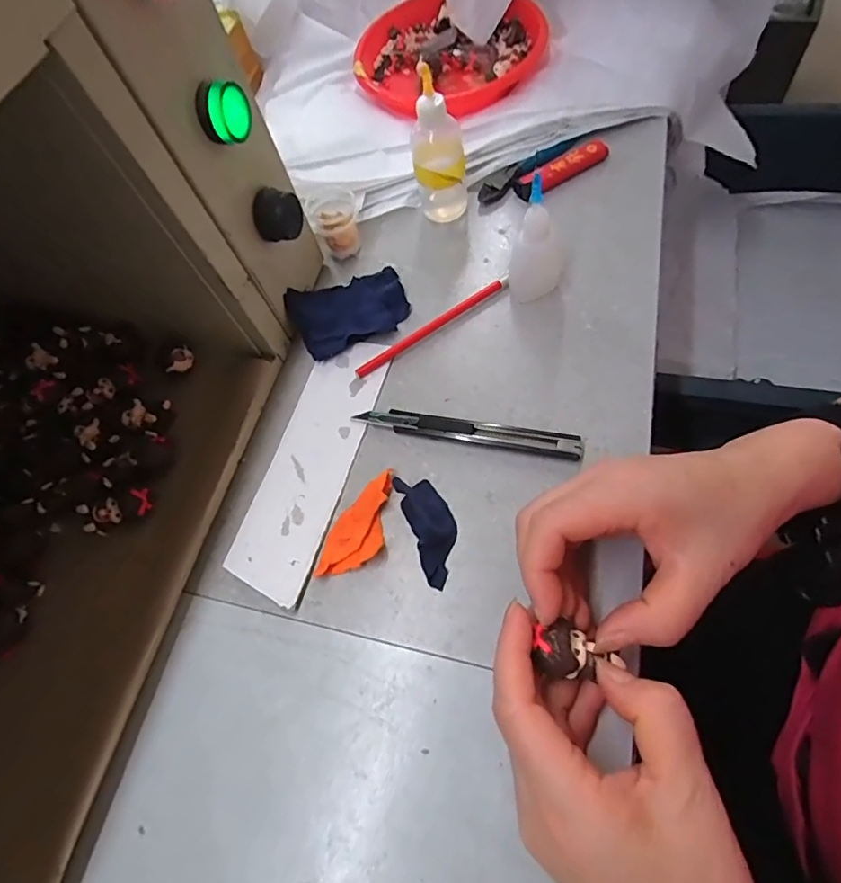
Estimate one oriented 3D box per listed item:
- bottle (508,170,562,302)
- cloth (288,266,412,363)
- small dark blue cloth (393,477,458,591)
[{"bbox_3d":[0.082,-0.136,0.336,0.034,0.087,0.039,13,68,16],"label":"bottle"},{"bbox_3d":[-0.053,-0.100,0.373,0.085,0.014,0.062,-22,66,-8],"label":"cloth"},{"bbox_3d":[0.007,0.049,0.292,0.027,0.017,0.063,-21,63,0],"label":"small dark blue cloth"}]

